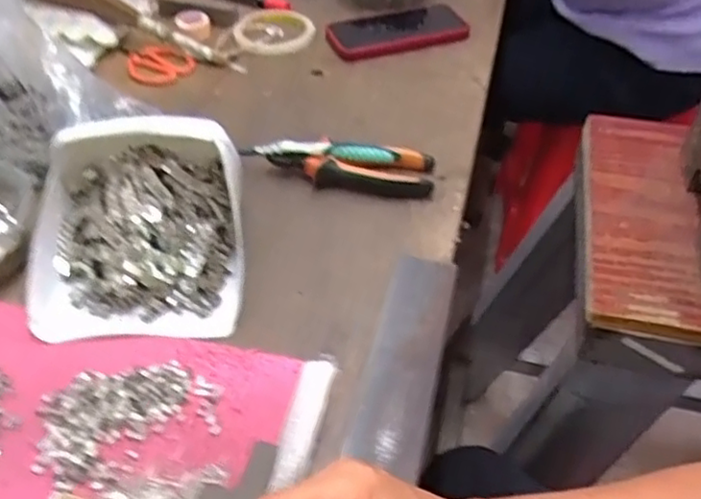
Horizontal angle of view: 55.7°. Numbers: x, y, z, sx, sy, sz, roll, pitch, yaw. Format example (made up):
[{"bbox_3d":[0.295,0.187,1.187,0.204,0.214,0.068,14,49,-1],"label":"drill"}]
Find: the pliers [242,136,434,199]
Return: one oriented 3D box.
[{"bbox_3d":[-0.011,-0.079,0.612,0.177,0.036,0.050,5,45,3],"label":"pliers"}]

